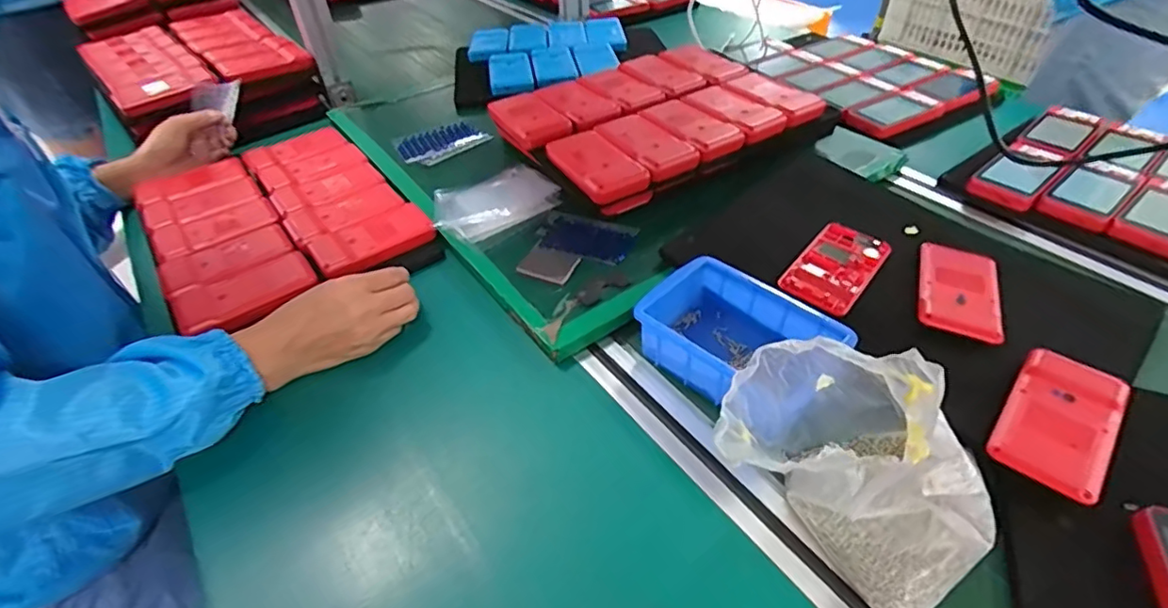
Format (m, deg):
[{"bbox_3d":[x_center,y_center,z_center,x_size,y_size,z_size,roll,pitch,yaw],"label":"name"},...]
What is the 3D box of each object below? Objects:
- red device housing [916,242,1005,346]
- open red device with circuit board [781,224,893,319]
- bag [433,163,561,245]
[{"bbox_3d":[0.325,-0.017,0.497,0.064,0.007,0.130,17,47,21],"label":"red device housing"},{"bbox_3d":[0.230,-0.036,0.521,0.062,0.008,0.126,28,52,30],"label":"open red device with circuit board"},{"bbox_3d":[-0.089,-0.111,0.622,0.135,0.019,0.096,-26,47,-22],"label":"bag"}]

